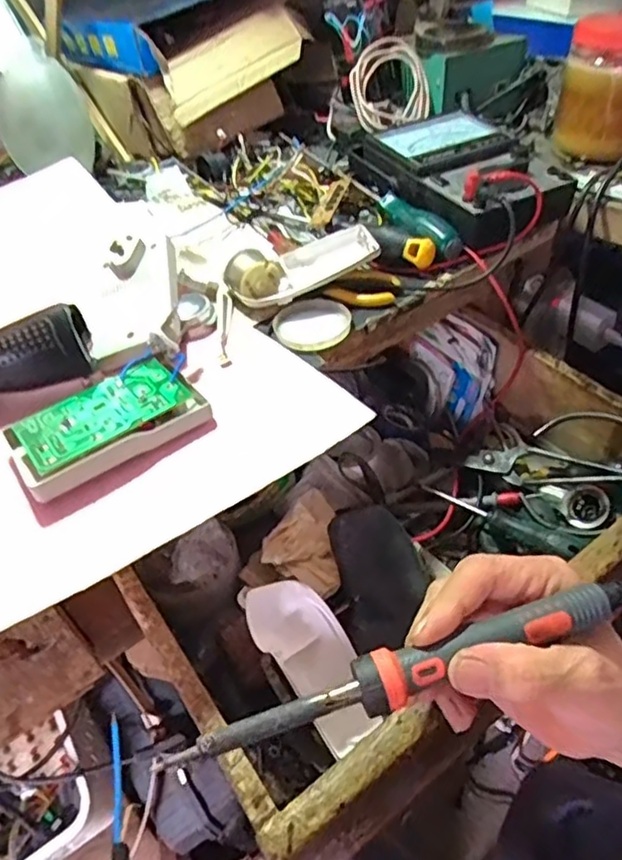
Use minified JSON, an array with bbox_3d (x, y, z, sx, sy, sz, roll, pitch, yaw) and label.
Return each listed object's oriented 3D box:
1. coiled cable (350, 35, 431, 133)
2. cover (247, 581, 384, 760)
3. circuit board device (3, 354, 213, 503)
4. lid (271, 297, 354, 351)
[{"bbox_3d":[0.081,-0.366,0.659,0.079,0.086,0.030,-26,12,-6],"label":"coiled cable"},{"bbox_3d":[0.003,0.150,0.406,0.052,0.015,0.111,-28,71,-19],"label":"cover"},{"bbox_3d":[-0.125,-0.007,0.382,0.111,0.023,0.063,-30,48,-23],"label":"circuit board device"},{"bbox_3d":[0.001,-0.079,0.457,0.057,0.004,0.053,-4,43,3],"label":"lid"}]

